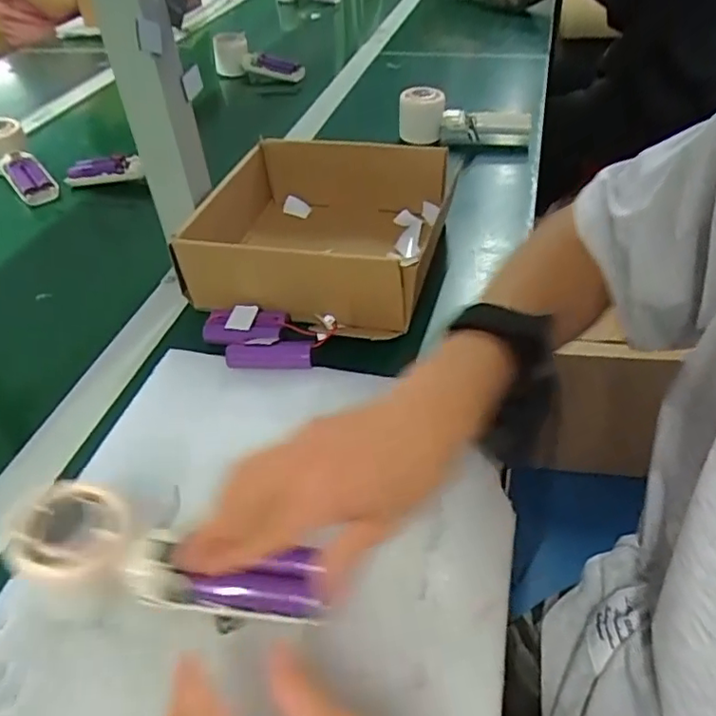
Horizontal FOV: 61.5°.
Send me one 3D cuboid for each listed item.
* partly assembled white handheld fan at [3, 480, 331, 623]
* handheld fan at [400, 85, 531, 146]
[{"bbox_3d":[-0.098,0.107,0.317,0.164,0.029,0.049,15,44,-2],"label":"partly assembled white handheld fan"},{"bbox_3d":[0.140,-0.315,0.785,0.167,0.061,0.071,7,43,12],"label":"handheld fan"}]

